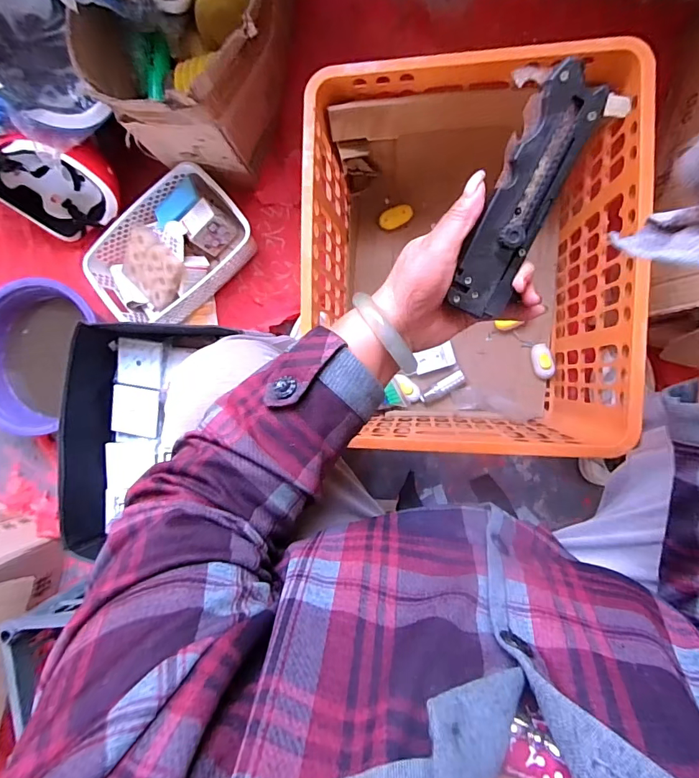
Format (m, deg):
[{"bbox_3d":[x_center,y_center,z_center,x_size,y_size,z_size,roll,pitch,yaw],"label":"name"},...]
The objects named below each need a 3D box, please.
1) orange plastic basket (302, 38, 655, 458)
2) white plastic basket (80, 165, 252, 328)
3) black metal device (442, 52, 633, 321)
[{"bbox_3d":[0.163,-0.167,0.672,0.399,0.328,0.476,1,92,9],"label":"orange plastic basket"},{"bbox_3d":[-0.335,-0.259,0.825,0.299,0.091,0.208,-38,86,8],"label":"white plastic basket"},{"bbox_3d":[0.119,-0.131,0.301,0.062,0.020,0.159,24,104,8],"label":"black metal device"}]

